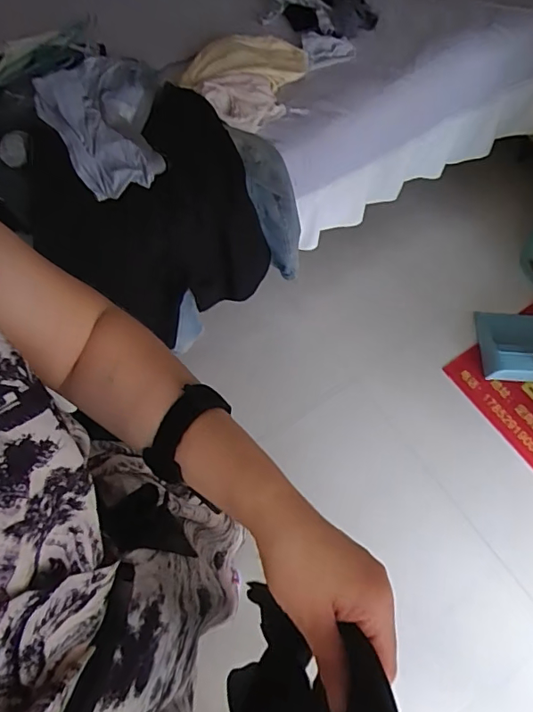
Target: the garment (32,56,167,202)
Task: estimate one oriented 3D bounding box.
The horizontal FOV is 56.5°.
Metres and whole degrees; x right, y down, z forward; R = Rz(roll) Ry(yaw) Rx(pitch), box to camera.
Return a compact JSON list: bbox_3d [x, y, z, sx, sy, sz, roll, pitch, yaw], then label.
[{"bbox_3d":[-0.304,-0.470,0.981,0.234,0.085,0.276,-33,70,-12],"label":"garment"}]

